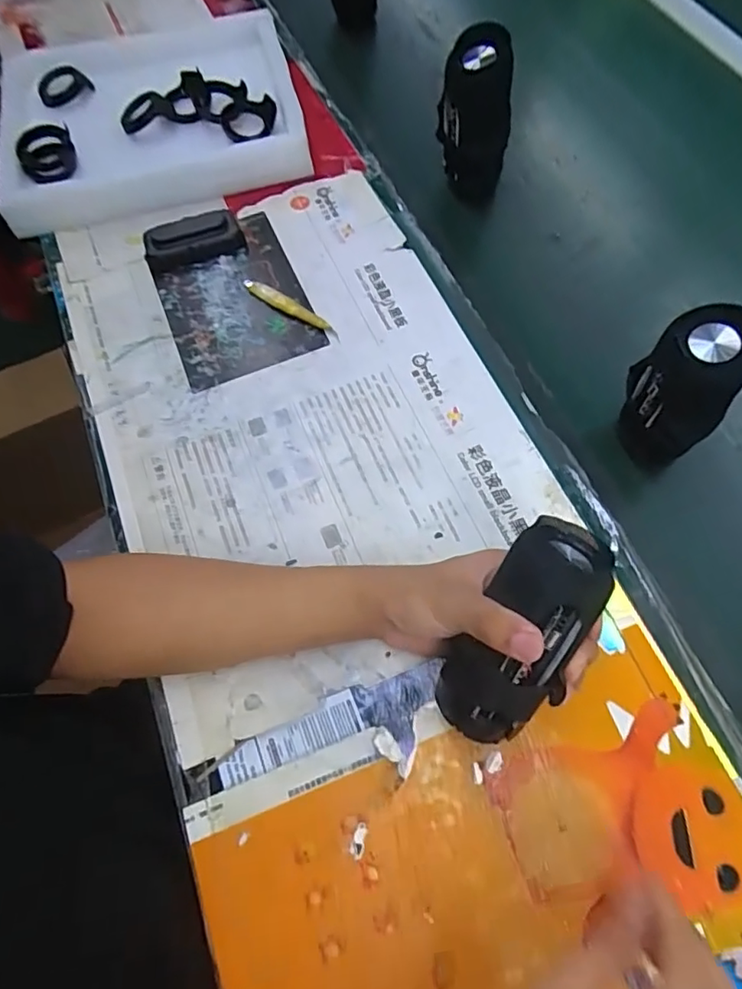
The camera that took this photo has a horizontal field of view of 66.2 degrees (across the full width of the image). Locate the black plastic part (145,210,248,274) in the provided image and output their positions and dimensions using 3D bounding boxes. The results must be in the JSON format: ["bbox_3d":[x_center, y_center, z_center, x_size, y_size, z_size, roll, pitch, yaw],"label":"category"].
[{"bbox_3d":[-0.194,-0.278,0.621,0.106,0.024,0.056,-18,65,-6],"label":"black plastic part"}]

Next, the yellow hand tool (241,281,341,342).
[{"bbox_3d":[-0.084,-0.193,0.587,0.125,0.012,0.012,32,70,16],"label":"yellow hand tool"}]

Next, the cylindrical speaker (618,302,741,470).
[{"bbox_3d":[0.244,-0.079,0.456,0.053,0.151,0.069,-15,66,-3],"label":"cylindrical speaker"}]

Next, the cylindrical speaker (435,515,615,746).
[{"bbox_3d":[0.097,0.092,0.367,0.066,0.053,0.152,30,100,15],"label":"cylindrical speaker"}]

